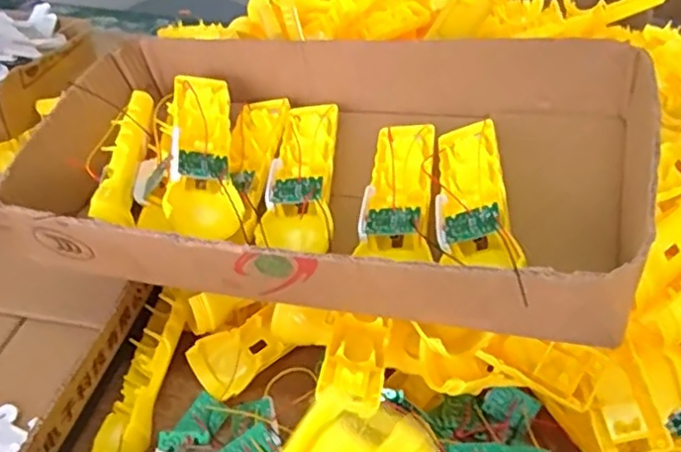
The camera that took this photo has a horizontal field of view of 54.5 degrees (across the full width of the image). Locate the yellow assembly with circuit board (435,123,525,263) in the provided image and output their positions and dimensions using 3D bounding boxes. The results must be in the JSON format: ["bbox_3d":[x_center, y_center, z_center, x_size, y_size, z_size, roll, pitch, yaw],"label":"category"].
[{"bbox_3d":[0.092,-0.020,0.449,0.046,0.032,0.139,-9,36,16],"label":"yellow assembly with circuit board"}]

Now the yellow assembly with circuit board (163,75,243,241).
[{"bbox_3d":[-0.104,-0.058,0.492,0.050,0.037,0.163,-4,51,-8],"label":"yellow assembly with circuit board"}]

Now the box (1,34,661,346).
[{"bbox_3d":[-0.021,-0.051,0.466,0.420,0.103,0.227,13,39,13],"label":"box"}]

